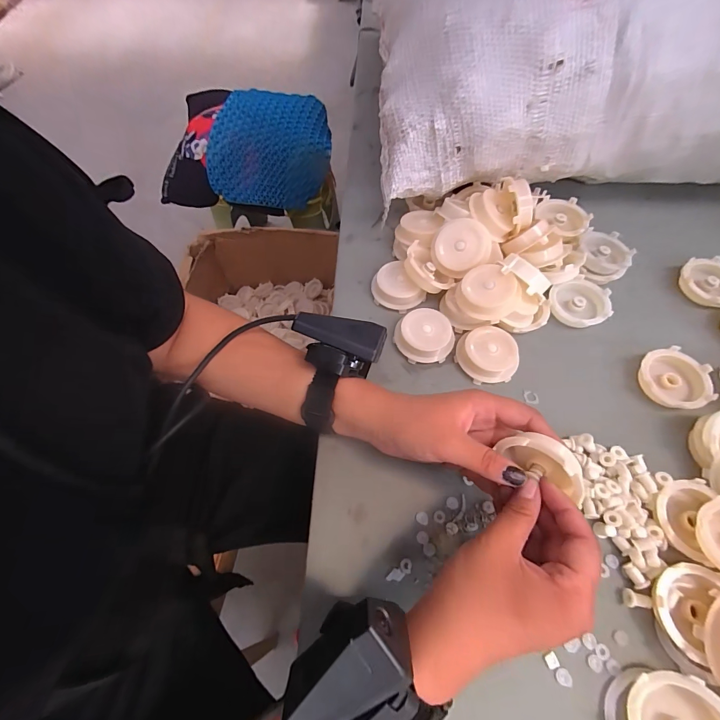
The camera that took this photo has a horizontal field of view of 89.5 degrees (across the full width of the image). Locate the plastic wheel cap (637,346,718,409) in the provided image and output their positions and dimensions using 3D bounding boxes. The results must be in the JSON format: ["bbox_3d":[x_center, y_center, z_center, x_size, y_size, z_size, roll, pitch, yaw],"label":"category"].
[{"bbox_3d":[0.292,0.018,0.339,0.055,0.017,0.057,-1,62,2],"label":"plastic wheel cap"}]

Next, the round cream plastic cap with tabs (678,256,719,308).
[{"bbox_3d":[0.377,-0.084,0.389,0.057,0.015,0.060,-1,62,2],"label":"round cream plastic cap with tabs"}]

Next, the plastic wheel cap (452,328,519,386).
[{"bbox_3d":[0.121,-0.003,0.345,0.052,0.023,0.054,-1,62,2],"label":"plastic wheel cap"}]

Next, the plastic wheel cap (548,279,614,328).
[{"bbox_3d":[0.228,-0.058,0.379,0.057,0.020,0.055,-1,62,2],"label":"plastic wheel cap"}]

